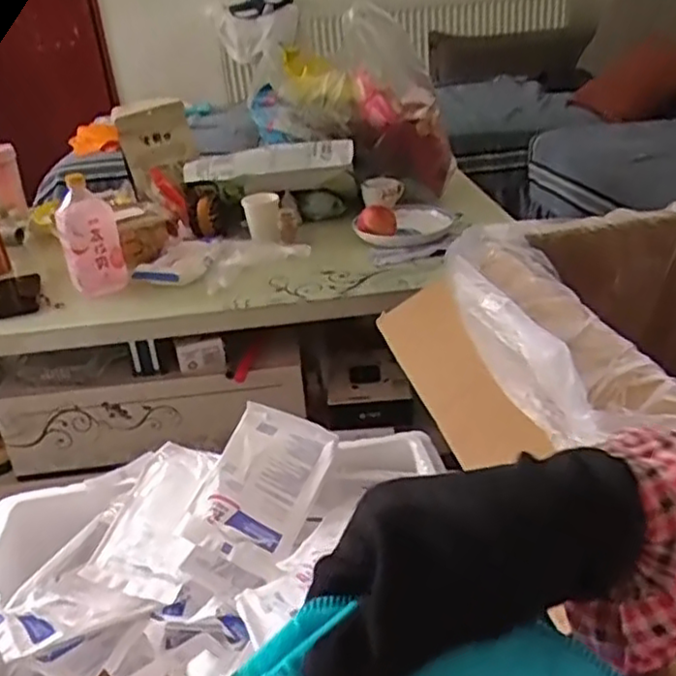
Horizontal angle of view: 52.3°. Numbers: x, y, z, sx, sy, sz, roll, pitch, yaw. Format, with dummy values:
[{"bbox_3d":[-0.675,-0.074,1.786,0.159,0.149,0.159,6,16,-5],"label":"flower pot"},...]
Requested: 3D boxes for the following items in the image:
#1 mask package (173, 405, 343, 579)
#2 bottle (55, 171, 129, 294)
[{"bbox_3d":[-0.086,0.166,0.790,0.122,0.031,0.180,22,58,6],"label":"mask package"},{"bbox_3d":[-0.427,-0.171,1.182,0.092,0.186,0.062,-17,30,-23],"label":"bottle"}]

